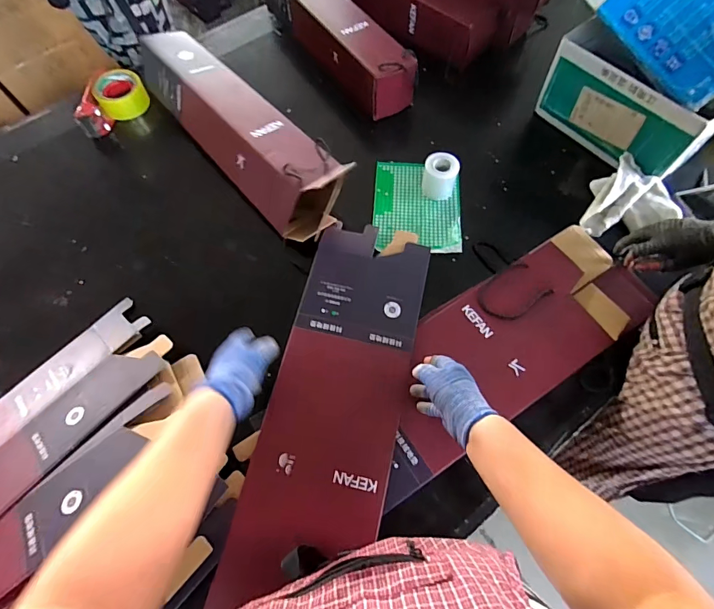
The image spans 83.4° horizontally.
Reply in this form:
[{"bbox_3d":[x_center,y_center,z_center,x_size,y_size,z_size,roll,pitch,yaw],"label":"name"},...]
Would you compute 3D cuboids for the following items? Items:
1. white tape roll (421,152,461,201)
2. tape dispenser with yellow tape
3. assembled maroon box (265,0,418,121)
[{"bbox_3d":[0.160,-0.246,0.772,0.065,0.076,0.050,9,67,6],"label":"white tape roll"},{"bbox_3d":[-0.543,-0.439,0.872,0.093,0.069,0.163,35,72,15],"label":"tape dispenser with yellow tape"},{"bbox_3d":[-0.054,-0.598,0.894,0.111,0.131,0.481,-35,70,-13],"label":"assembled maroon box"}]

